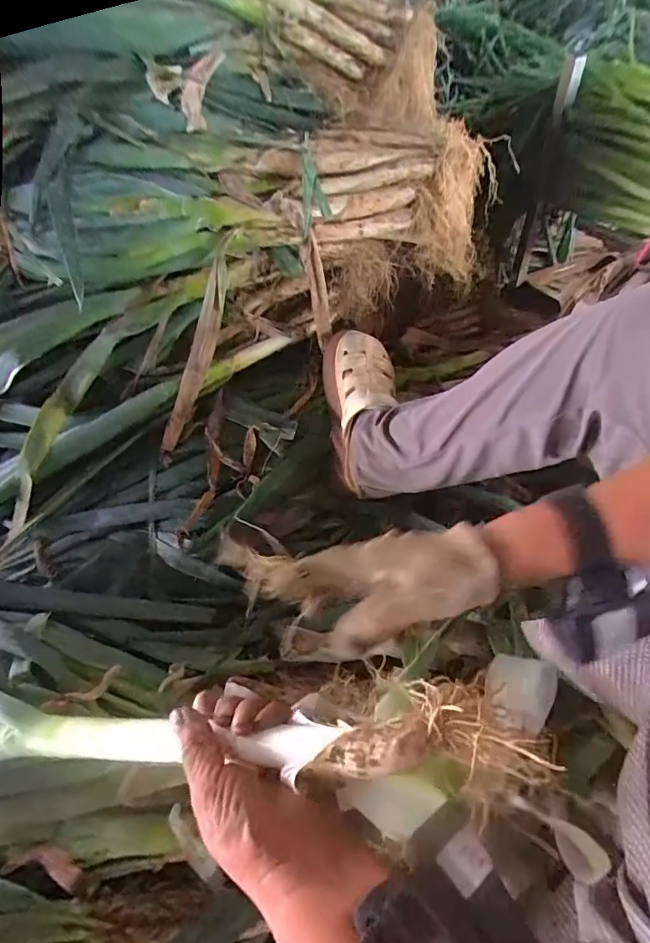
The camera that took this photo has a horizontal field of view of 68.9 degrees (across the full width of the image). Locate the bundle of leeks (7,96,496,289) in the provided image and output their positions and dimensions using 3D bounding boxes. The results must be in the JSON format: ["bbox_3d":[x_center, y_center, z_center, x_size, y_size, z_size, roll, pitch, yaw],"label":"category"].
[{"bbox_3d":[-0.089,-0.385,0.671,0.639,0.180,0.206,-4,51,0],"label":"bundle of leeks"}]

